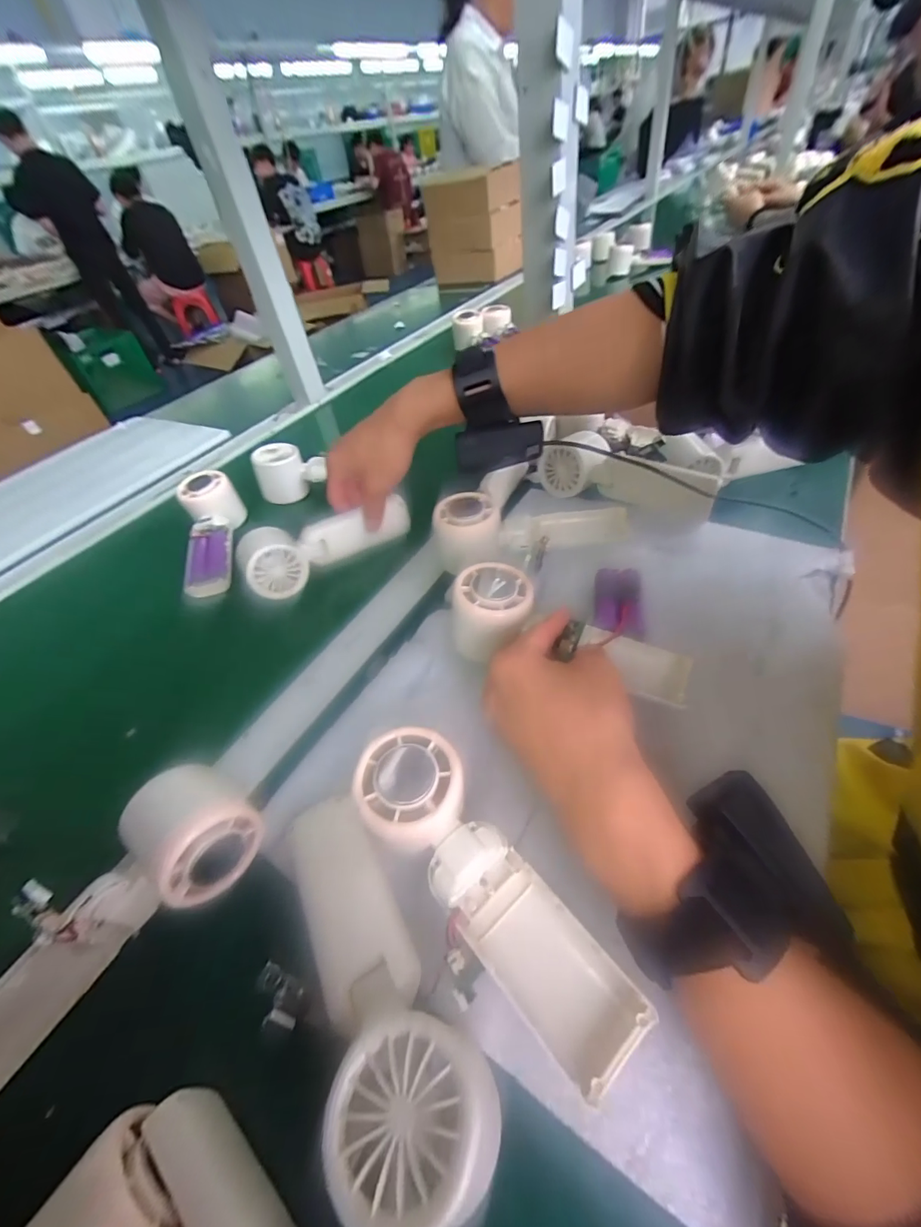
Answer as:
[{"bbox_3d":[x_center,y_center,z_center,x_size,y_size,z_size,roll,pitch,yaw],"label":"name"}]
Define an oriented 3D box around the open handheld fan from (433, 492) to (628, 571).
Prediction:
[{"bbox_3d":[0.063,-0.074,0.401,0.166,0.058,0.059,-8,47,0],"label":"open handheld fan"}]

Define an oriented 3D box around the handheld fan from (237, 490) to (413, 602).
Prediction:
[{"bbox_3d":[-0.129,-0.073,0.442,0.162,0.048,0.054,-24,49,-19],"label":"handheld fan"}]

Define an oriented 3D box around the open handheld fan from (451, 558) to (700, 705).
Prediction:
[{"bbox_3d":[0.071,0.017,0.317,0.161,0.040,0.068,17,51,3],"label":"open handheld fan"}]

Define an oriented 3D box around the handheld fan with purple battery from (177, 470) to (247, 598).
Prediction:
[{"bbox_3d":[-0.274,-0.085,0.500,0.057,0.045,0.162,-12,63,-4],"label":"handheld fan with purple battery"}]

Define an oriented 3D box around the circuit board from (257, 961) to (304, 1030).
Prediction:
[{"bbox_3d":[-0.084,0.177,0.209,0.027,0.008,0.017,46,48,-6],"label":"circuit board"}]

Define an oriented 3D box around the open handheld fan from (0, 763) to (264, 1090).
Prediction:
[{"bbox_3d":[-0.188,0.154,0.236,0.164,0.056,0.064,-38,55,-25],"label":"open handheld fan"}]

